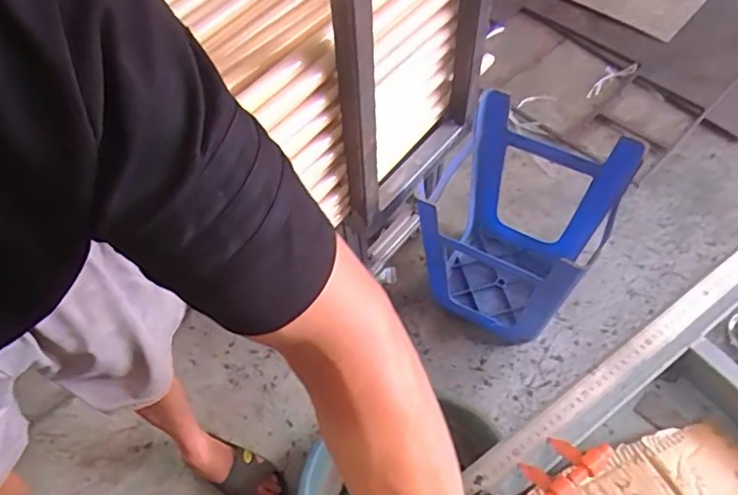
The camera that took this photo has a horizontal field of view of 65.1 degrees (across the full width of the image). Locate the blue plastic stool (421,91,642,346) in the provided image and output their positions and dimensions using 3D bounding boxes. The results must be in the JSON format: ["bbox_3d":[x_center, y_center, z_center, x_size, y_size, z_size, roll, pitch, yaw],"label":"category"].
[{"bbox_3d":[0.297,-0.035,1.247,0.346,0.423,0.346,29,64,19],"label":"blue plastic stool"}]

